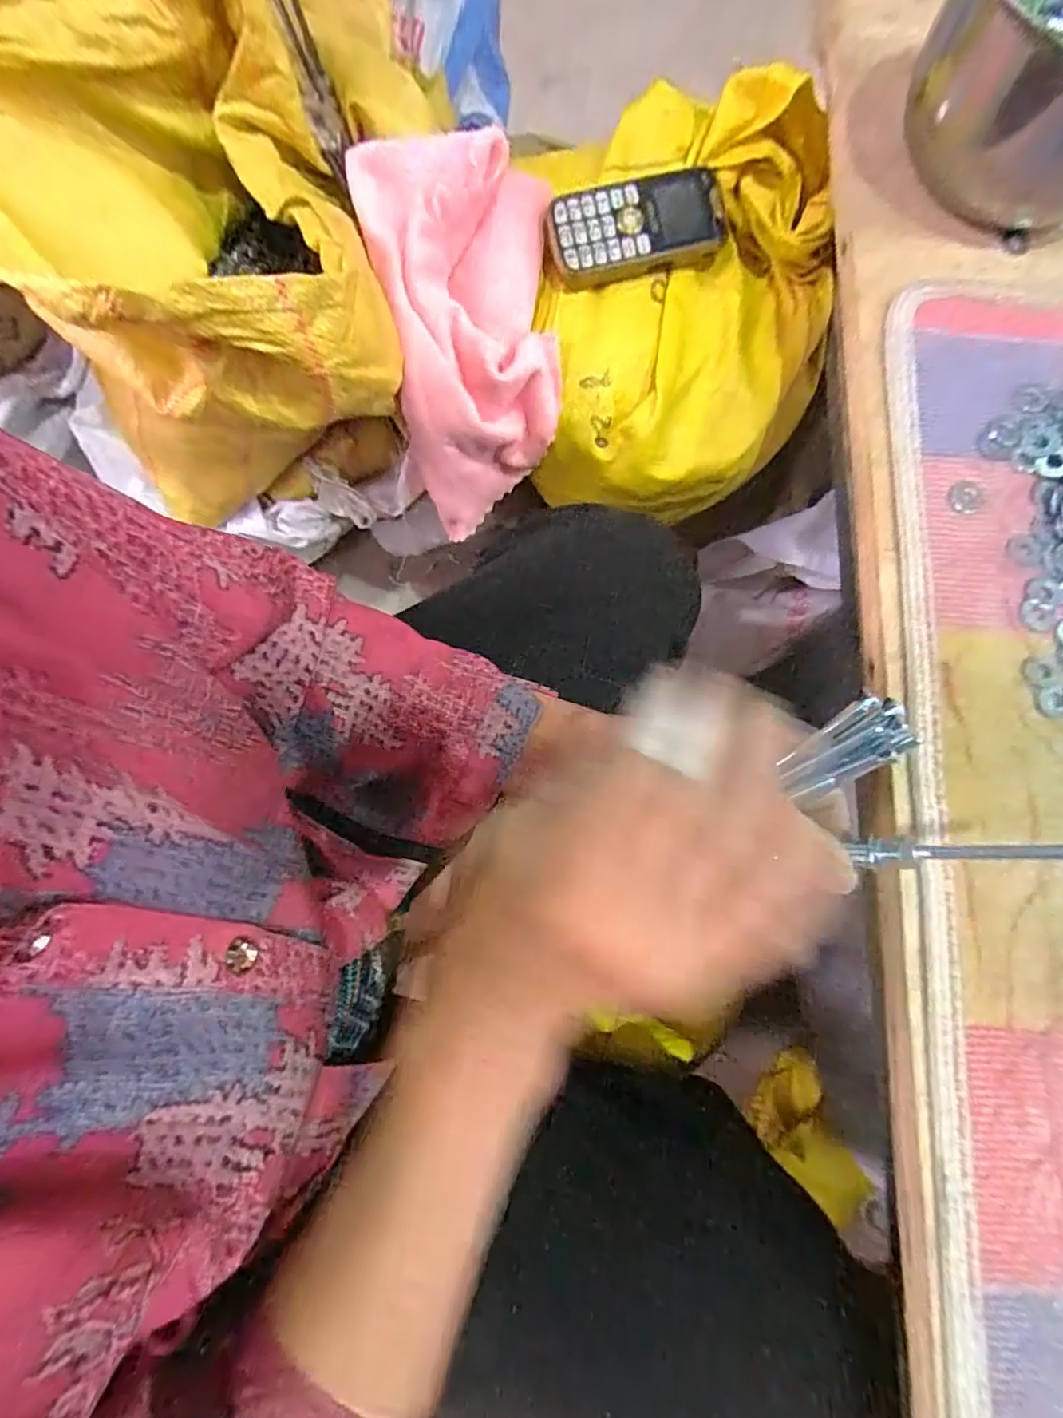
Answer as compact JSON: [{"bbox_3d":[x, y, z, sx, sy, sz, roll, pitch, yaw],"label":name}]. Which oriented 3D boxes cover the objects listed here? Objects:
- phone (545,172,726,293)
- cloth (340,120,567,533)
[{"bbox_3d":[0.076,-0.342,0.416,0.126,0.014,0.057,-15,106,-6],"label":"phone"},{"bbox_3d":[-0.043,-0.280,0.441,0.127,0.175,0.168,-12,81,-3],"label":"cloth"}]

